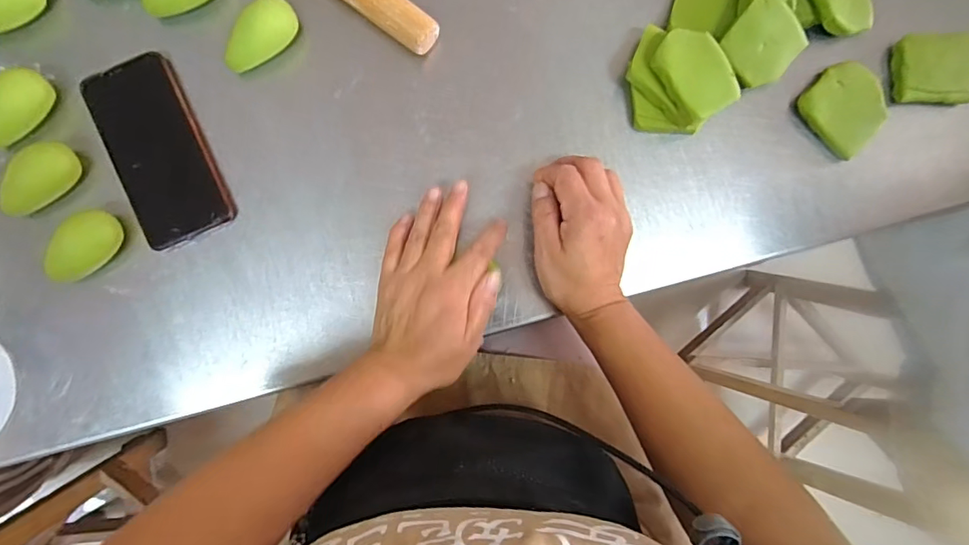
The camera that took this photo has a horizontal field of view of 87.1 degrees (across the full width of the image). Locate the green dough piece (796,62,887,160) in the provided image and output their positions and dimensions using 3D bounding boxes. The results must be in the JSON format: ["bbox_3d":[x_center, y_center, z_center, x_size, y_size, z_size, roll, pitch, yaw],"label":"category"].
[{"bbox_3d":[0.323,-0.150,0.453,0.069,0.015,0.072,41,88,-1],"label":"green dough piece"}]

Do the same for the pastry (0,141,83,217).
[{"bbox_3d":[-0.366,-0.076,0.420,0.035,0.027,0.068,26,88,-1],"label":"pastry"}]

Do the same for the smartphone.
[{"bbox_3d":[-0.276,-0.103,0.432,0.075,0.014,0.155,-23,90,-3],"label":"smartphone"}]

